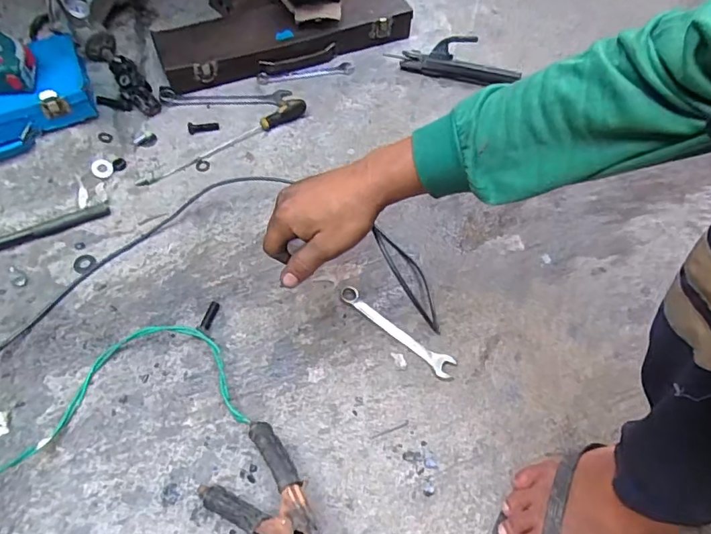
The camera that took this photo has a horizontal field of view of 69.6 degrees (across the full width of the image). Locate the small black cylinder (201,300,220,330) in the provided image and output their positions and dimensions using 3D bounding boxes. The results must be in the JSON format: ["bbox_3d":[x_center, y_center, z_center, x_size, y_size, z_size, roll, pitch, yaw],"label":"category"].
[{"bbox_3d":[-0.174,0.058,0.610,0.011,0.010,0.036,16,60,9],"label":"small black cylinder"}]

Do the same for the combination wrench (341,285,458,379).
[{"bbox_3d":[0.046,0.074,0.601,0.158,0.004,0.026,35,65,19],"label":"combination wrench"}]

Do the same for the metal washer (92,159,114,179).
[{"bbox_3d":[-0.362,-0.141,0.733,0.029,0.004,0.030,3,67,-10],"label":"metal washer"}]

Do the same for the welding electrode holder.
[{"bbox_3d":[0.159,-0.332,0.833,0.200,0.062,0.052,13,60,8],"label":"welding electrode holder"}]

